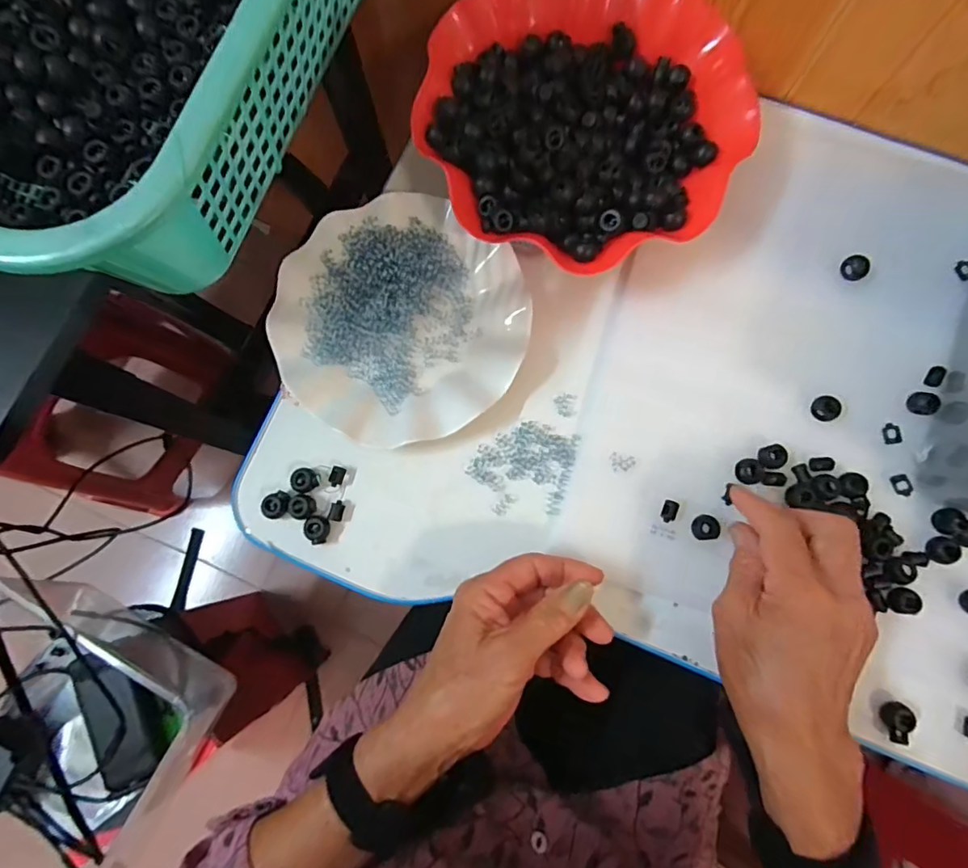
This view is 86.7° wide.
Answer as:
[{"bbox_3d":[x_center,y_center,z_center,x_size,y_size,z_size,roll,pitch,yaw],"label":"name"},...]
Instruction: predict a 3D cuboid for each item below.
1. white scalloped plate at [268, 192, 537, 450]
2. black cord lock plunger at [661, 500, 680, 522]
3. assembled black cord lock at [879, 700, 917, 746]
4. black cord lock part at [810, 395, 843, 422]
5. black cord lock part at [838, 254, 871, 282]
[{"bbox_3d":[-0.061,-0.082,0.377,0.177,0.023,0.176,0,80,1],"label":"white scalloped plate"},{"bbox_3d":[0.126,0.052,0.345,0.010,0.004,0.016,18,81,4],"label":"black cord lock plunger"},{"bbox_3d":[0.268,0.187,0.331,0.016,0.012,0.024,7,80,2],"label":"assembled black cord lock"},{"bbox_3d":[0.240,-0.018,0.361,0.016,0.012,0.018,-18,80,-2],"label":"black cord lock part"},{"bbox_3d":[0.272,-0.122,0.376,0.016,0.012,0.018,-37,81,-5],"label":"black cord lock part"}]

